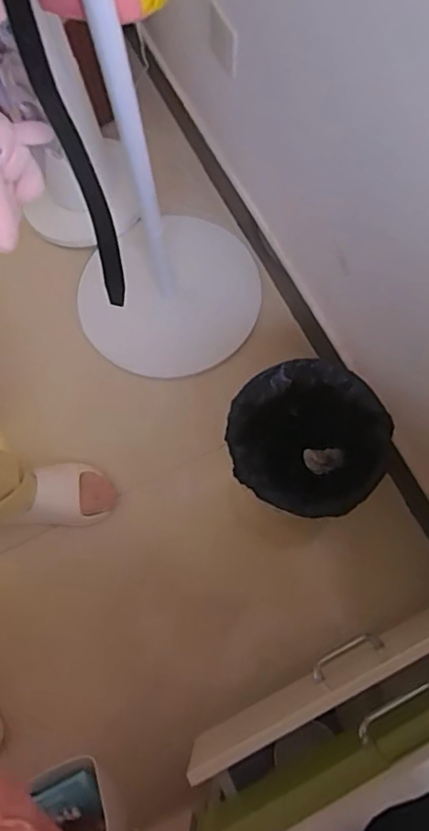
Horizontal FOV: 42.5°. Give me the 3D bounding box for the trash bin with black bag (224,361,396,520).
[{"bbox_3d":[0.137,0.057,0.896,0.217,0.223,0.224,0,72,1],"label":"trash bin with black bag"}]

